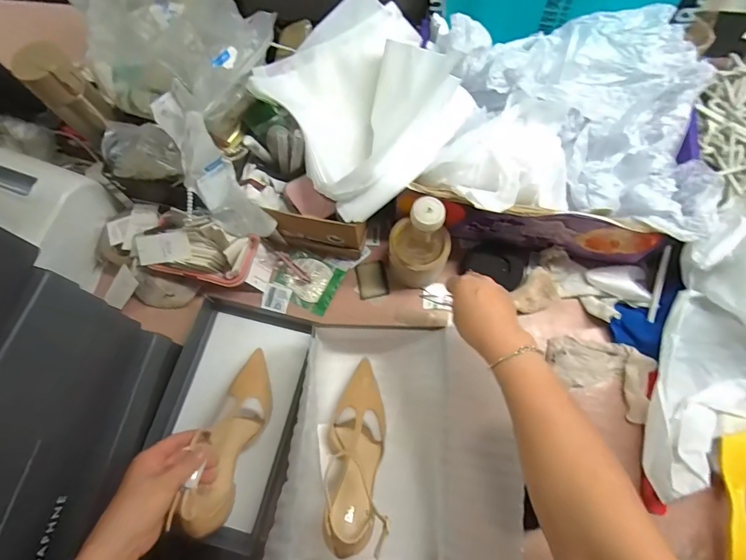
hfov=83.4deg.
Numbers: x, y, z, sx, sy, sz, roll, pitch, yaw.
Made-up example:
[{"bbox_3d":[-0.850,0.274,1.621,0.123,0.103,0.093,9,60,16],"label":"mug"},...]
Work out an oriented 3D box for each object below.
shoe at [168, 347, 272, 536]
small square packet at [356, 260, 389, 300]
[{"bbox_3d":[-0.184,0.201,0.540,0.066,0.068,0.233,5,39,3],"label":"shoe"},{"bbox_3d":[-0.001,0.000,0.674,0.048,0.005,0.059,-10,71,-2],"label":"small square packet"}]

